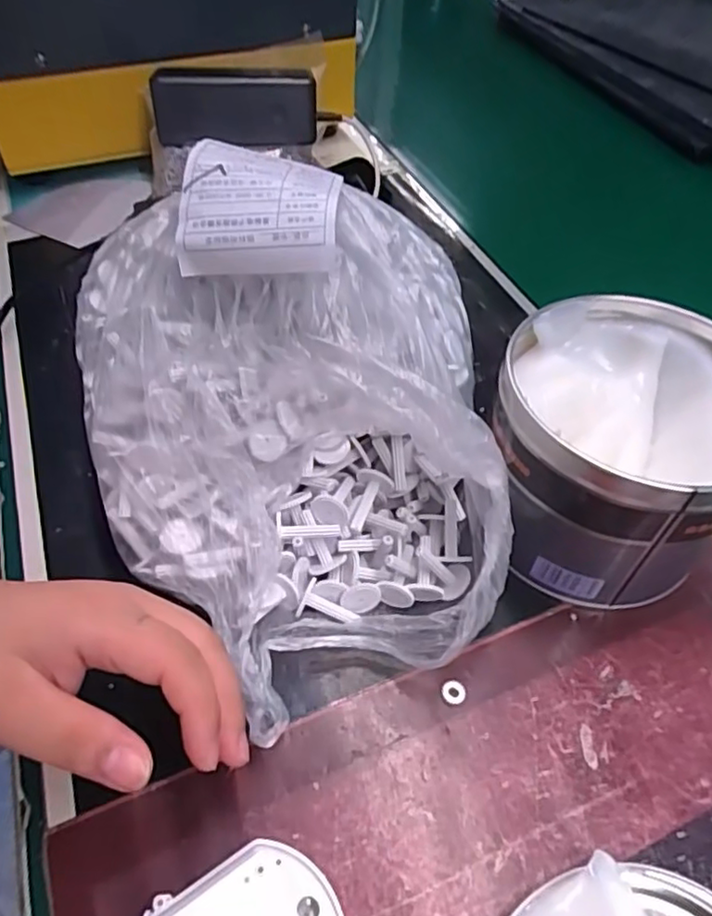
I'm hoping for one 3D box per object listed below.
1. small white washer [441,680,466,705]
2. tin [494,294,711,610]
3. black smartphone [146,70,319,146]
[{"bbox_3d":[0.046,0.108,0.291,0.011,0.004,0.010,2,51,-2],"label":"small white washer"},{"bbox_3d":[0.134,-0.002,0.323,0.118,0.100,0.125,2,51,-2],"label":"tin"},{"bbox_3d":[-0.104,-0.289,0.519,0.140,0.080,0.015,4,80,3],"label":"black smartphone"}]

